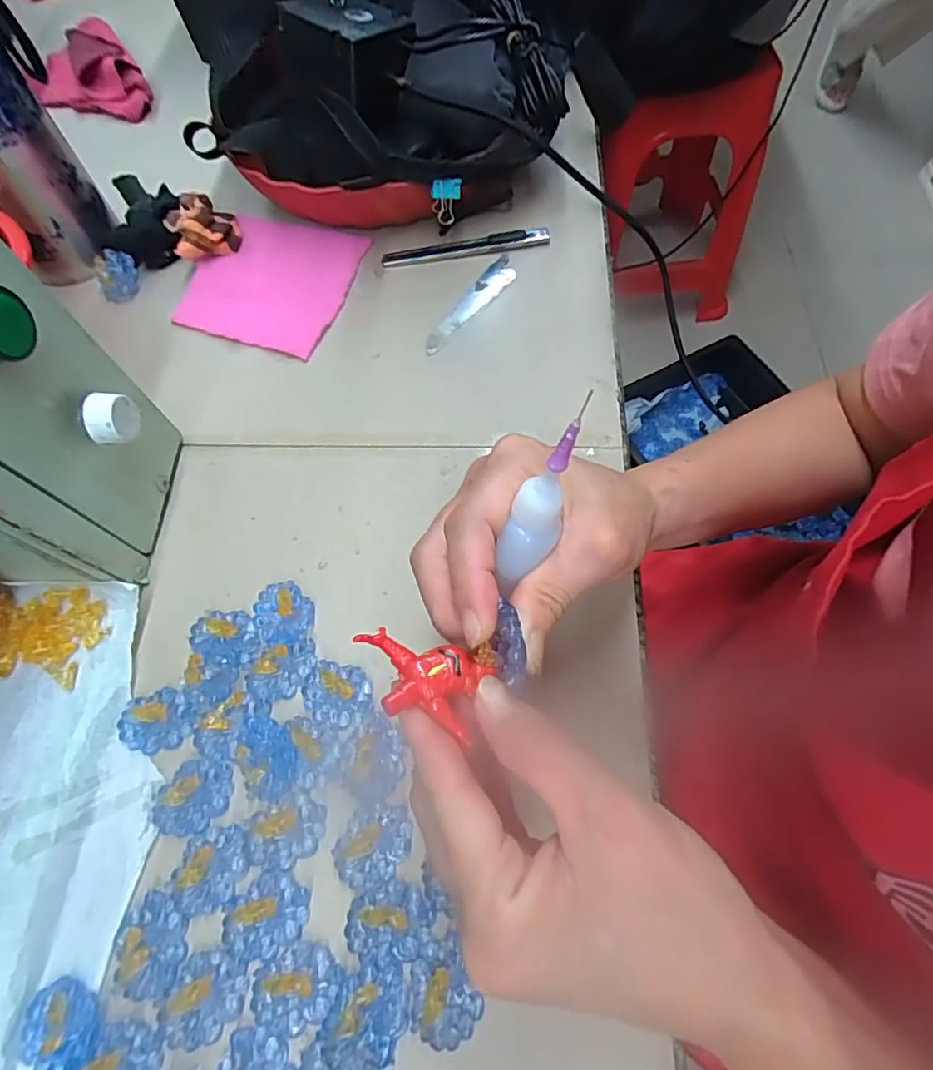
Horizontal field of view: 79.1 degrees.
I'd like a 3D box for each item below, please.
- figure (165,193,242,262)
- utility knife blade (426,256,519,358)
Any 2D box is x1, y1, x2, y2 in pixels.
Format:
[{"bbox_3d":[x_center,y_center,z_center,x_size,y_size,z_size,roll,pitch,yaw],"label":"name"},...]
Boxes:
[{"bbox_3d":[-0.200,-0.235,0.427,0.048,0.029,0.055,-23,67,-8],"label":"figure"},{"bbox_3d":[0.005,-0.165,0.405,0.021,0.005,0.103,30,70,15],"label":"utility knife blade"}]

